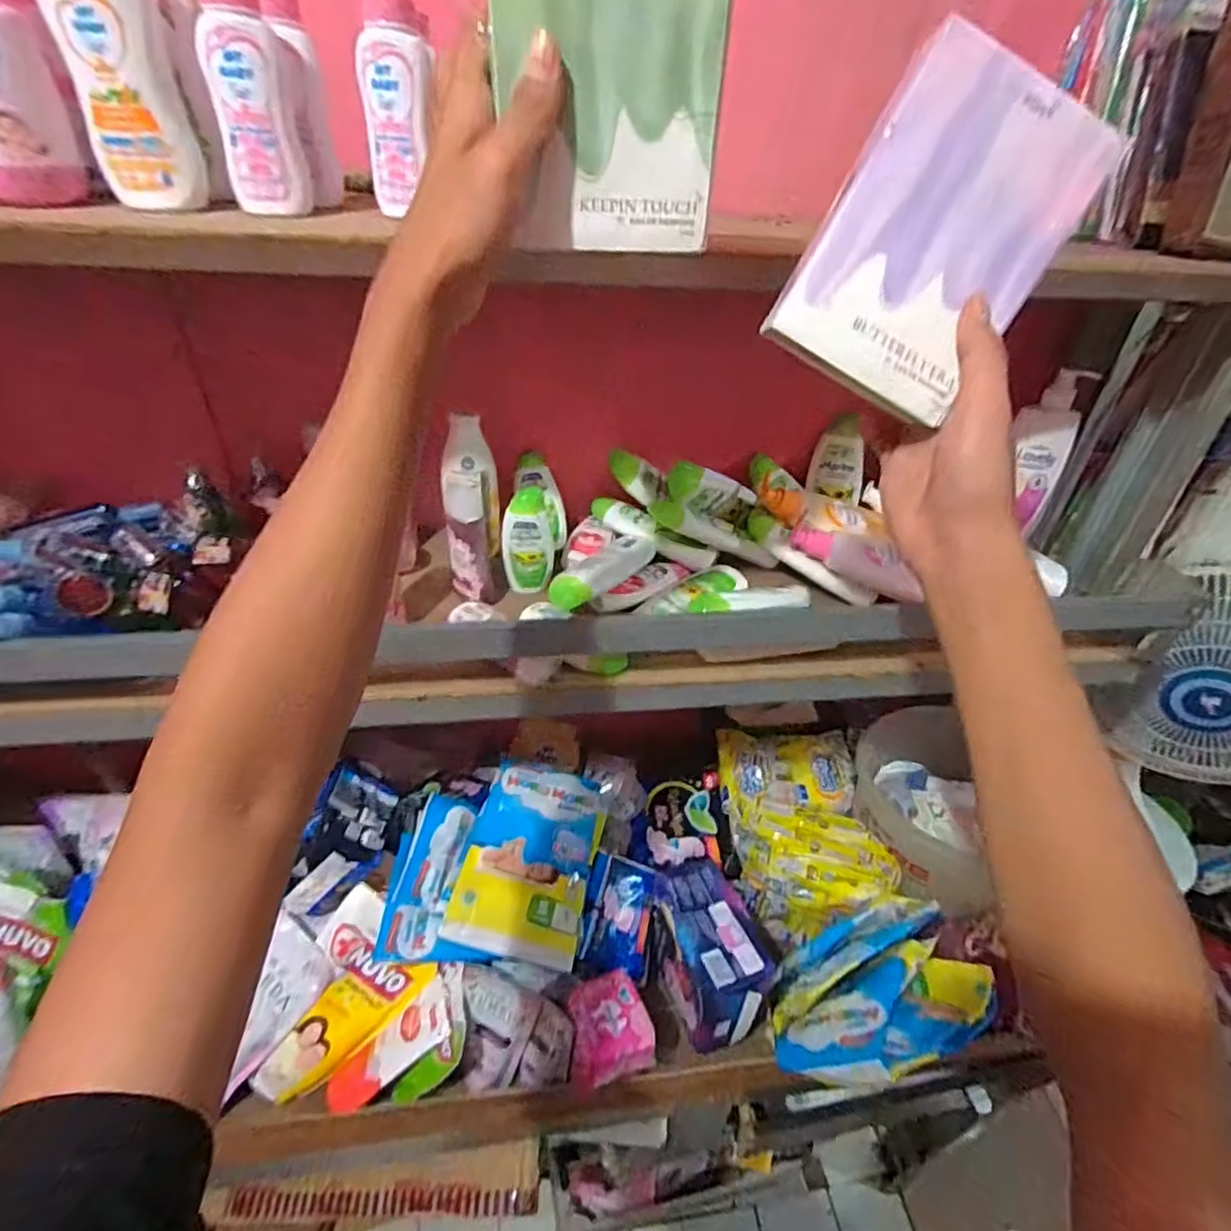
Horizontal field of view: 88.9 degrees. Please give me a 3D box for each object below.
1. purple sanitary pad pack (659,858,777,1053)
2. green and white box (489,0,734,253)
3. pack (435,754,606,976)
[{"bbox_3d":[0.111,0.394,0.742,0.098,0.101,0.171,-9,37,-17],"label":"purple sanitary pad pack"},{"bbox_3d":[-0.001,-0.254,0.288,0.105,0.146,0.012,1,35,-3],"label":"green and white box"},{"bbox_3d":[-0.095,0.268,0.721,0.141,0.051,0.224,8,36,6],"label":"pack"}]

